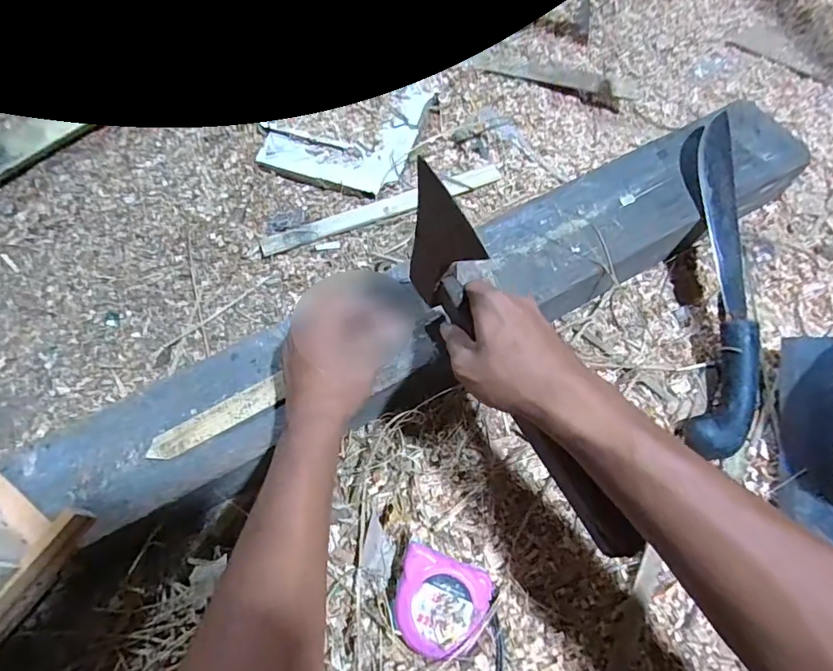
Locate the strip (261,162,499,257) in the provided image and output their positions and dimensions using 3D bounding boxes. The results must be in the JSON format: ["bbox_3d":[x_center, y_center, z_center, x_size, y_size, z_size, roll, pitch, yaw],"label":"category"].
[{"bbox_3d":[-0.039,-0.154,0.597,0.299,0.010,0.031,-21,67,-10],"label":"strip"}]

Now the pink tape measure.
[{"bbox_3d":[0.020,0.223,0.412,0.075,0.027,0.071,19,66,8],"label":"pink tape measure"}]

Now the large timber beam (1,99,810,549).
[{"bbox_3d":[0.048,-0.036,0.504,0.828,0.064,0.123,-27,68,-12],"label":"large timber beam"}]

